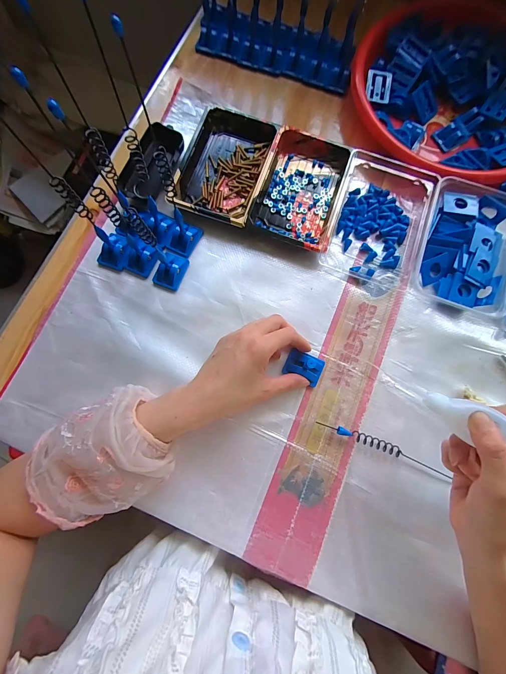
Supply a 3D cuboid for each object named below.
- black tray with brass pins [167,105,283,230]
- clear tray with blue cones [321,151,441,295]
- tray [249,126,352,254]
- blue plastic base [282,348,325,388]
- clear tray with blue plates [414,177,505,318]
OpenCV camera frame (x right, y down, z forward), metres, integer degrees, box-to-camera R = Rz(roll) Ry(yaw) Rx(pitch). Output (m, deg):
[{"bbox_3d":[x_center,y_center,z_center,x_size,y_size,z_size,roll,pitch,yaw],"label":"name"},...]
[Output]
[{"bbox_3d":[-0.038,-0.230,0.395,0.111,0.023,0.161,18,78,3],"label":"black tray with brass pins"},{"bbox_3d":[0.163,-0.155,0.379,0.113,0.031,0.161,17,78,3],"label":"clear tray with blue cones"},{"bbox_3d":[0.063,-0.198,0.391,0.103,0.024,0.165,16,78,2],"label":"tray"},{"bbox_3d":[0.062,0.035,0.351,0.044,0.014,0.035,25,79,4],"label":"blue plastic base"},{"bbox_3d":[0.266,-0.115,0.370,0.110,0.034,0.157,18,78,3],"label":"clear tray with blue plates"}]

